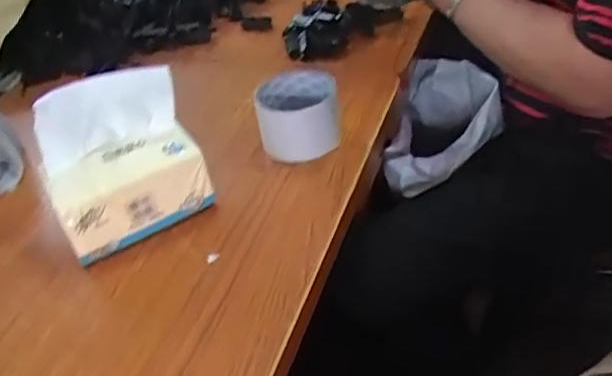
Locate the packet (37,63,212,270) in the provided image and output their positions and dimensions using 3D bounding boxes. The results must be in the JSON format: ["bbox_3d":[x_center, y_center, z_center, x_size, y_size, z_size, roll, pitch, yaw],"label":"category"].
[{"bbox_3d":[-0.166,-0.026,0.507,0.131,0.133,0.086,-22,43,-19],"label":"packet"}]

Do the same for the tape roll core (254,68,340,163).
[{"bbox_3d":[-0.008,-0.076,0.598,0.083,0.063,0.077,-5,40,1],"label":"tape roll core"}]

